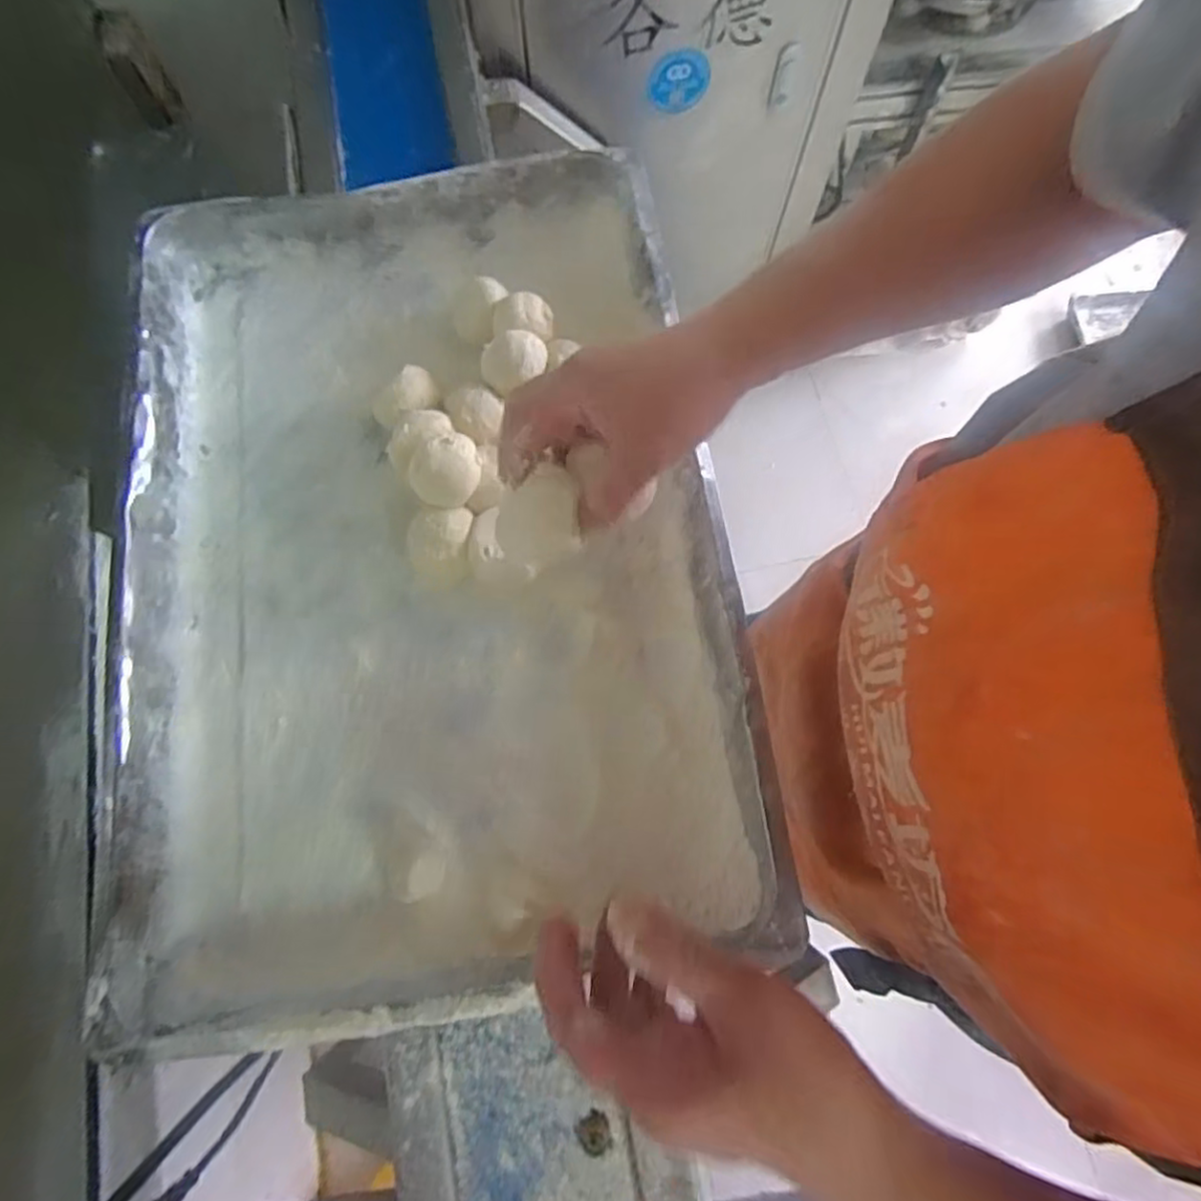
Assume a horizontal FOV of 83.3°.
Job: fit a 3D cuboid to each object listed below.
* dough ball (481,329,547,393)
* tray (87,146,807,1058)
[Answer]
[{"bbox_3d":[-0.063,-0.171,0.500,0.042,0.037,0.050,42,77,11],"label":"dough ball"},{"bbox_3d":[-0.119,-0.048,0.468,0.382,0.060,0.561,-8,73,-3],"label":"tray"}]

